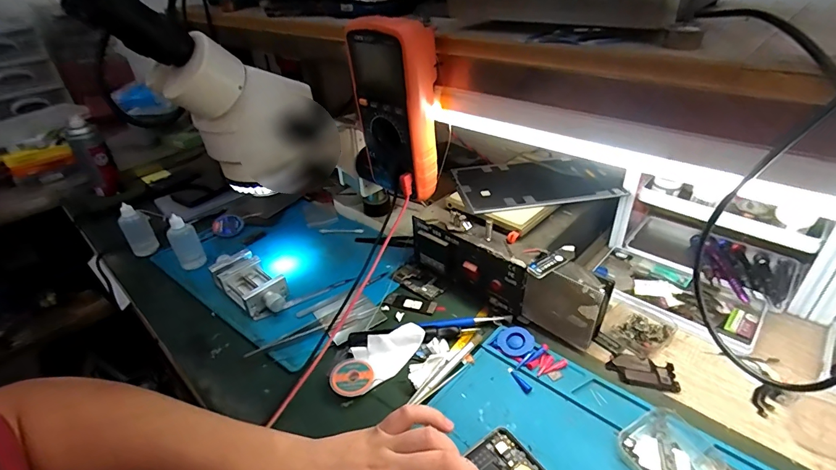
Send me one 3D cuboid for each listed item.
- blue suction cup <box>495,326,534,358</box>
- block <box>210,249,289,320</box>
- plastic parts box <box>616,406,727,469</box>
[{"bbox_3d":[0.105,0.114,0.444,0.036,0.006,0.036,-12,44,12],"label":"blue suction cup"},{"bbox_3d":[-0.219,0.061,0.539,0.114,0.032,0.058,28,43,37],"label":"block"},{"bbox_3d":[0.208,0.180,0.339,0.069,0.019,0.062,-15,36,-20],"label":"plastic parts box"}]

